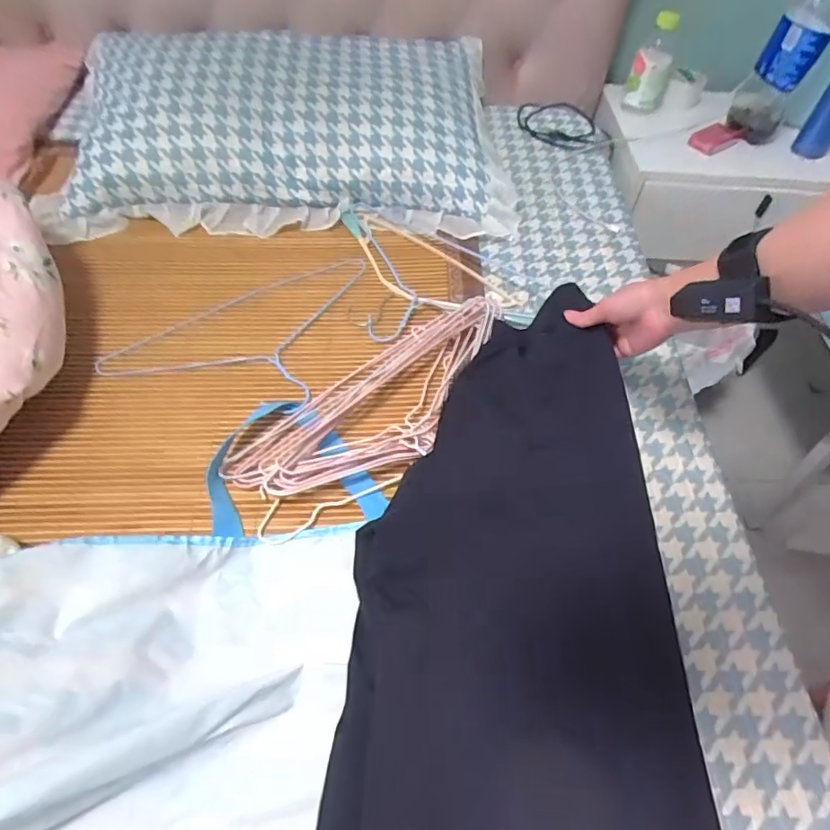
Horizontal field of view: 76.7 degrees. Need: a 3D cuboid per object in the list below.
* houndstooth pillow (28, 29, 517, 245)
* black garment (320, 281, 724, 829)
[{"bbox_3d":[-0.249,-0.505,0.911,0.802,0.159,0.450,-3,54,-4],"label":"houndstooth pillow"},{"bbox_3d":[0.075,0.242,0.398,0.266,0.117,0.848,5,50,2],"label":"black garment"}]

